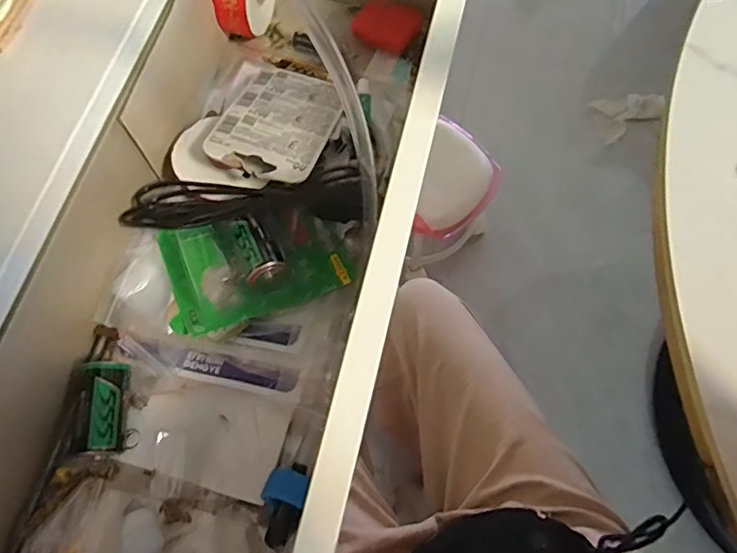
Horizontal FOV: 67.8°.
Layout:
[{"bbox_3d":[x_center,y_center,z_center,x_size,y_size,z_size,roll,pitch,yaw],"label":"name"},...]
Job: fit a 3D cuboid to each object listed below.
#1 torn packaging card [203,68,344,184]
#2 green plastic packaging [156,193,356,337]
[{"bbox_3d":[-0.068,-0.120,0.420,0.079,0.004,0.121,19,54,2],"label":"torn packaging card"},{"bbox_3d":[-0.084,-0.016,0.399,0.133,0.039,0.092,-21,70,-7],"label":"green plastic packaging"}]

